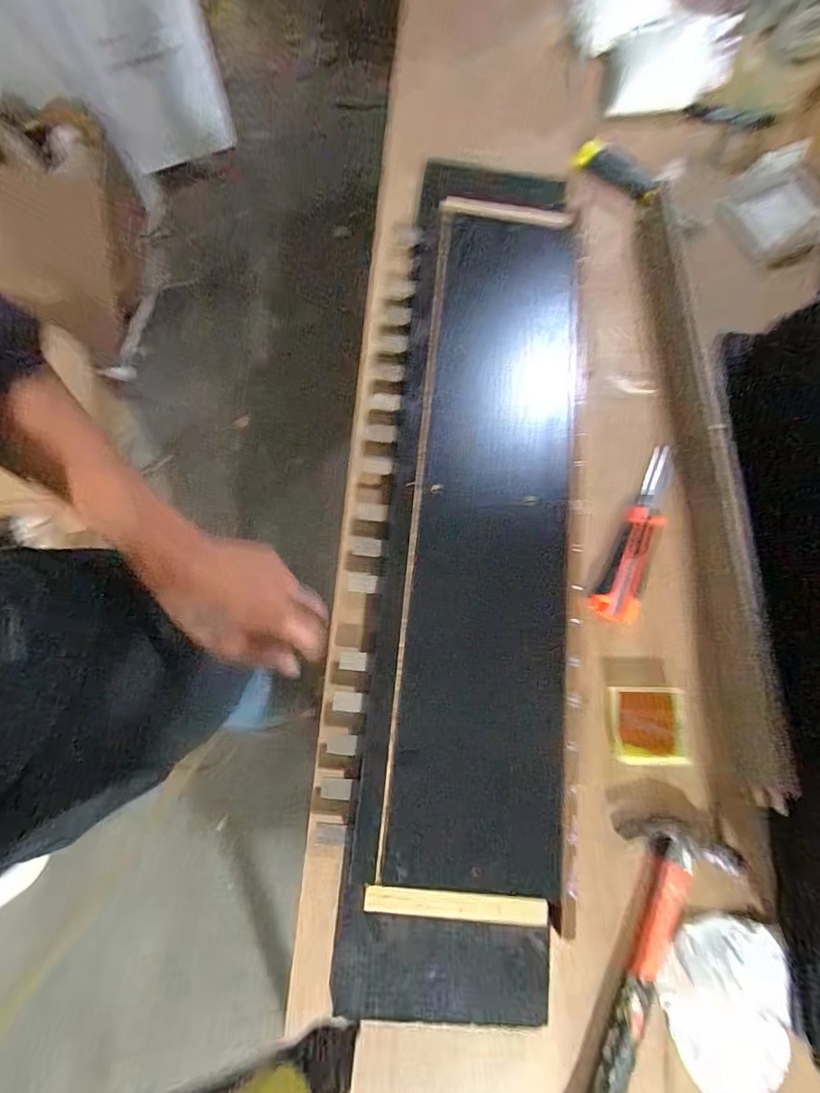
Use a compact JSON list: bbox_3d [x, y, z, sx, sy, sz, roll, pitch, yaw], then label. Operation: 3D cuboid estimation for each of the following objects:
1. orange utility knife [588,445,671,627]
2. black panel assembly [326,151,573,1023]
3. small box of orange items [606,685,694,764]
[{"bbox_3d":[0.247,-0.013,0.492,0.050,0.015,0.202,28,77,6],"label":"orange utility knife"},{"bbox_3d":[0.057,-0.050,0.478,0.215,0.049,0.890,6,76,0],"label":"black panel assembly"},{"bbox_3d":[0.226,0.171,0.447,0.073,0.019,0.070,-1,76,-3],"label":"small box of orange items"}]

